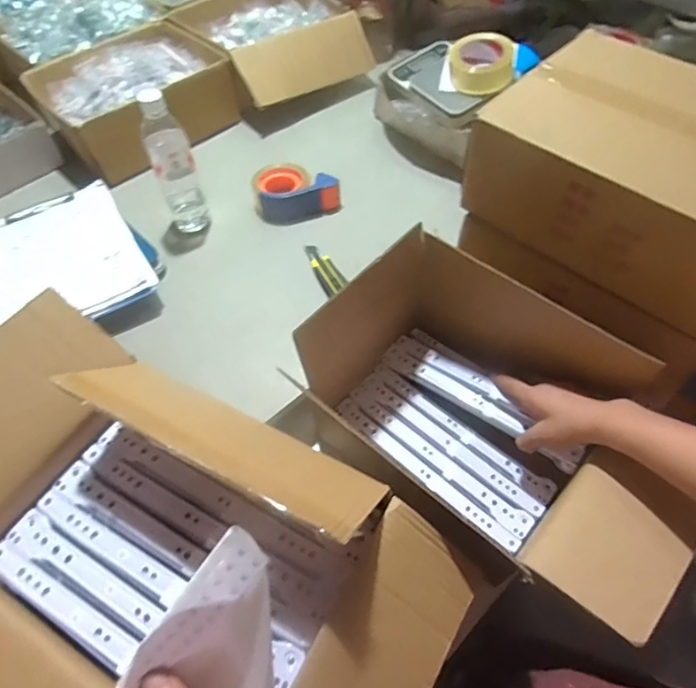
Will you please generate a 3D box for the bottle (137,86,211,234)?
[{"bbox_3d":[-0.279,-0.285,0.806,0.064,0.231,0.076,-20,57,-12],"label":"bottle"}]

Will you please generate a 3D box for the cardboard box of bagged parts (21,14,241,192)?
[{"bbox_3d":[-0.429,-0.495,1.023,0.331,0.126,0.265,-37,62,-22],"label":"cardboard box of bagged parts"}]

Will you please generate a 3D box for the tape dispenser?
[{"bbox_3d":[-0.092,-0.268,0.892,0.147,0.059,0.086,-15,56,-9],"label":"tape dispenser"}]

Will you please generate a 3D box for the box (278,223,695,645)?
[{"bbox_3d":[0.181,0.088,0.606,0.436,0.236,0.239,32,61,22],"label":"box"}]

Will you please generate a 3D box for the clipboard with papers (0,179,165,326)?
[{"bbox_3d":[-0.445,-0.143,0.793,0.233,0.025,0.303,-28,59,-17],"label":"clipboard with papers"}]

